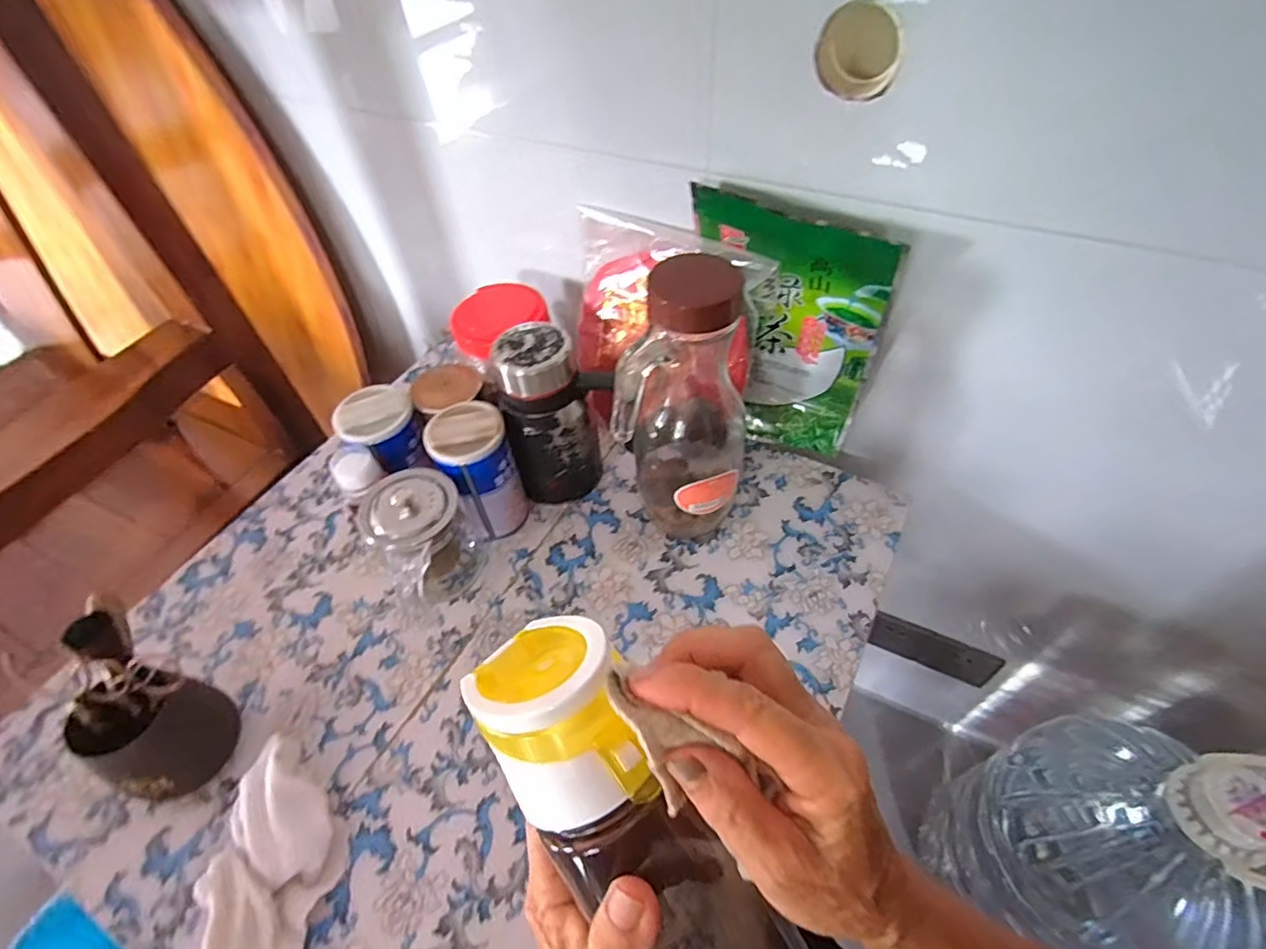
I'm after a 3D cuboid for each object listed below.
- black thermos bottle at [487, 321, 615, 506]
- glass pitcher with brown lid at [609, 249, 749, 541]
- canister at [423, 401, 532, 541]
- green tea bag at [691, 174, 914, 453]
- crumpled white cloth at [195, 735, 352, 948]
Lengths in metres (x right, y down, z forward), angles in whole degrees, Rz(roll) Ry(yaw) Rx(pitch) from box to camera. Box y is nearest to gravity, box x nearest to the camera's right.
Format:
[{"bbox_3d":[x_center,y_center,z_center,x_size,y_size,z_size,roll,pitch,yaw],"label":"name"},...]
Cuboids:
[{"bbox_3d":[-0.066,-0.053,0.554,0.097,0.163,0.074,-7,51,-3],"label":"black thermos bottle"},{"bbox_3d":[0.047,-0.047,0.488,0.091,0.254,0.112,12,53,13],"label":"glass pitcher with brown lid"},{"bbox_3d":[-0.137,0.000,0.542,0.064,0.119,0.063,-25,54,-16],"label":"canister"},{"bbox_3d":[0.133,-0.124,0.551,0.162,0.242,0.034,22,55,20],"label":"green tea bag"},{"bbox_3d":[-0.230,0.262,0.386,0.067,0.046,0.156,-2,51,1],"label":"crumpled white cloth"}]

